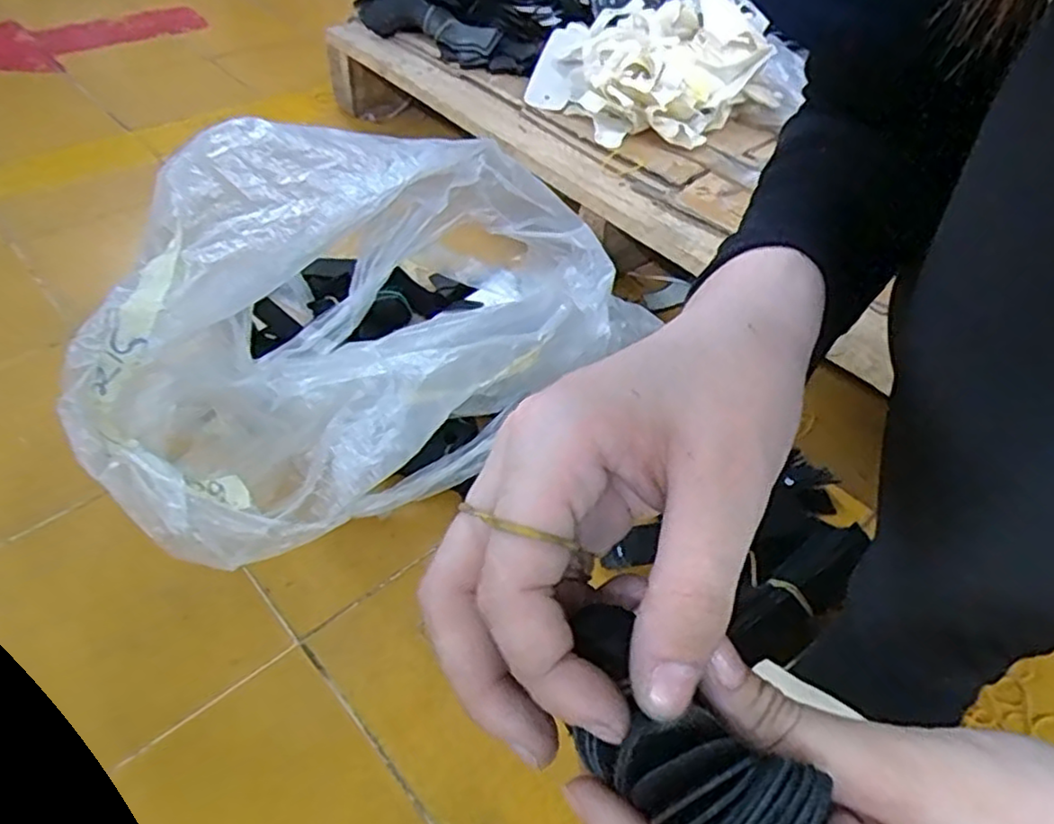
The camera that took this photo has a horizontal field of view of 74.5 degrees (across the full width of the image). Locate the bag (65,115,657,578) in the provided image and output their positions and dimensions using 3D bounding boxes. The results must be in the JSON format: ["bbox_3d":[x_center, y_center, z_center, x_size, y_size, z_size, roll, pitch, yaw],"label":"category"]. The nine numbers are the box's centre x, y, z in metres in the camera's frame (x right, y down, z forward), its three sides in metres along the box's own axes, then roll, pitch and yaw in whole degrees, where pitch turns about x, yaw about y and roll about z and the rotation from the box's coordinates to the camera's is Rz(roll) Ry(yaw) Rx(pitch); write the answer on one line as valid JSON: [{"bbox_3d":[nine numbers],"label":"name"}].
[{"bbox_3d":[-0.111,-0.070,0.499,0.274,0.188,0.404,32,51,23],"label":"bag"}]

